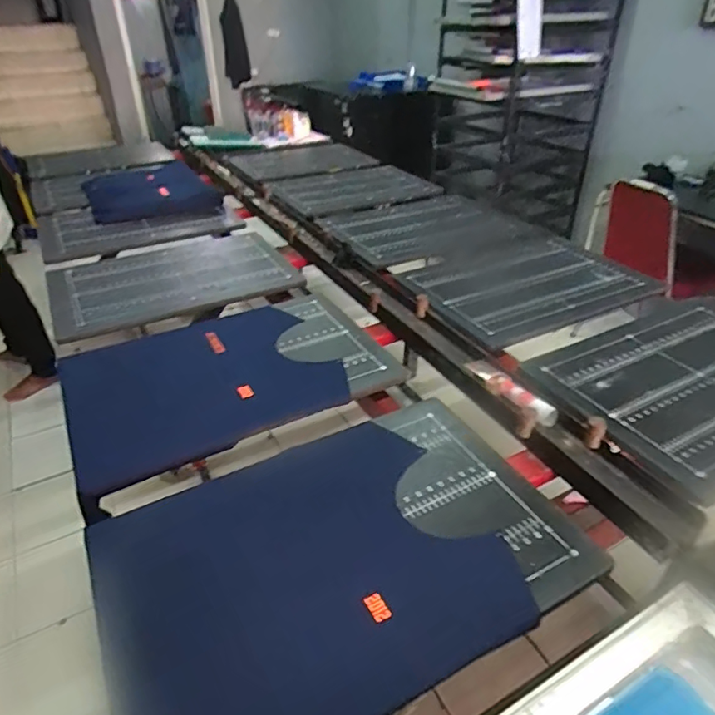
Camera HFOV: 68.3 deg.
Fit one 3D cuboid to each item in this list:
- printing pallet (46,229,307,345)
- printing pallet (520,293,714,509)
[{"bbox_3d":[-0.490,-0.218,1.400,0.601,0.031,0.404,-19,38,-23],"label":"printing pallet"},{"bbox_3d":[0.650,0.037,1.017,0.598,0.019,0.401,-18,38,-21],"label":"printing pallet"}]

